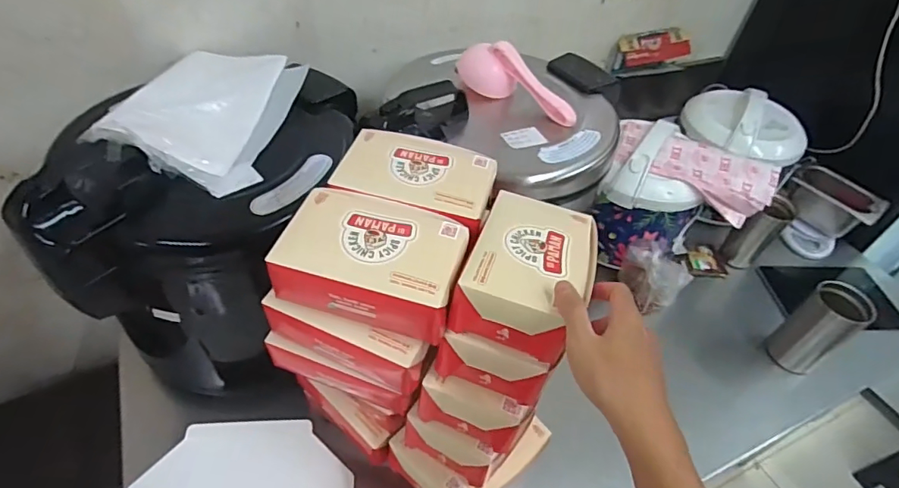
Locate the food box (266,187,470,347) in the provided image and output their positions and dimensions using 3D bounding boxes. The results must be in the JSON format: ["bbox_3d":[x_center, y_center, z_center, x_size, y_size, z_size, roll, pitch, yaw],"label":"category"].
[{"bbox_3d":[-0.079,0.016,0.514,0.178,0.055,0.129,13,47,5],"label":"food box"}]

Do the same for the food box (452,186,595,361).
[{"bbox_3d":[0.086,0.023,0.527,0.121,0.060,0.175,18,47,10],"label":"food box"}]

